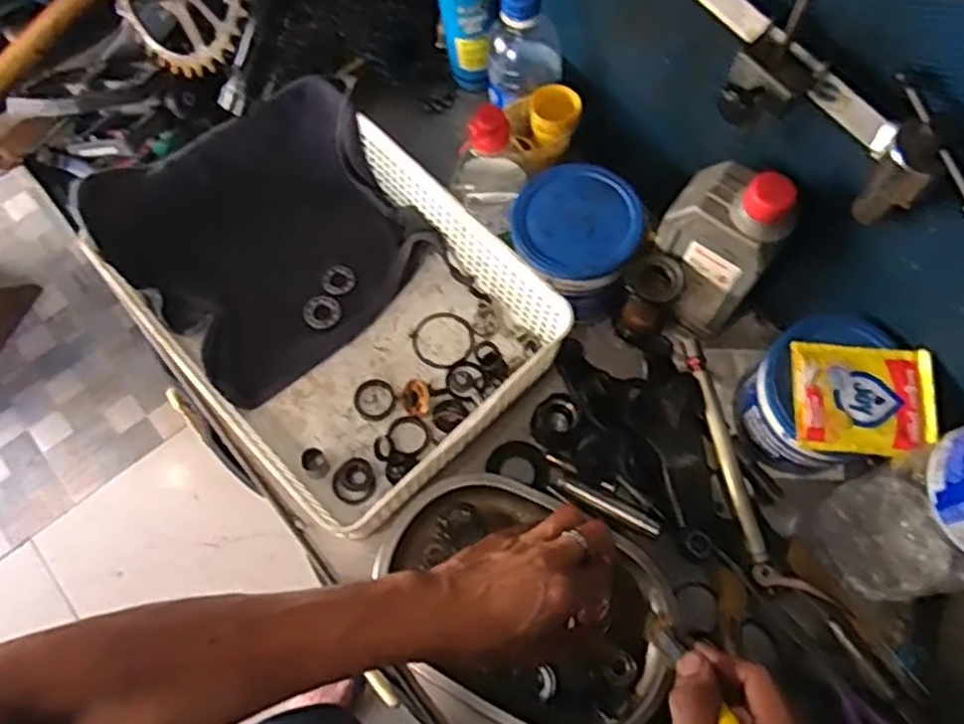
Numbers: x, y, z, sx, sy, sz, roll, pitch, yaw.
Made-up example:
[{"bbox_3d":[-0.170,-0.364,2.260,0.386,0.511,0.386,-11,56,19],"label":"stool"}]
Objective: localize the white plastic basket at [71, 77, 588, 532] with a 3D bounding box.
[{"bbox_3d":[-0.122,-0.055,0.618,0.258,0.097,0.332,-42,73,-15],"label":"white plastic basket"}]

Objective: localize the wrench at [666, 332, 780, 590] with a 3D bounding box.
[{"bbox_3d":[0.190,0.070,0.593,0.019,0.014,0.209,-14,69,-5],"label":"wrench"}]

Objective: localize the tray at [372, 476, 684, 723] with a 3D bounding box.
[{"bbox_3d":[0.034,0.181,0.562,0.222,0.026,0.156,26,71,11],"label":"tray"}]

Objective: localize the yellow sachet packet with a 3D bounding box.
[{"bbox_3d":[0.274,0.027,0.537,0.097,0.010,0.079,3,68,2],"label":"yellow sachet packet"}]

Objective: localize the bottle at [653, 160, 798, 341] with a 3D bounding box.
[{"bbox_3d":[0.177,-0.085,0.575,0.049,0.175,0.081,-41,73,-14],"label":"bottle"}]

